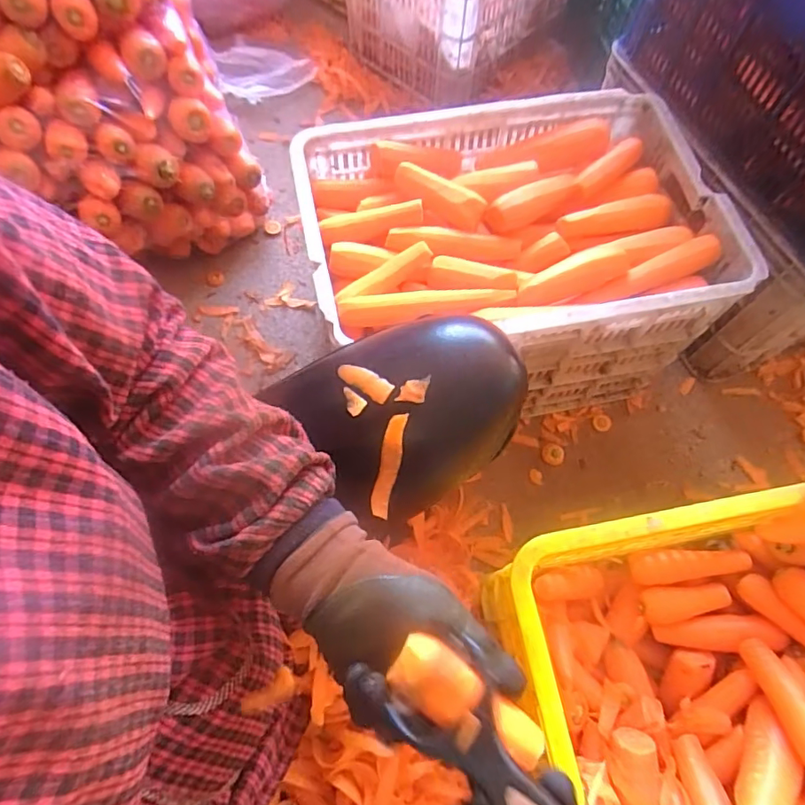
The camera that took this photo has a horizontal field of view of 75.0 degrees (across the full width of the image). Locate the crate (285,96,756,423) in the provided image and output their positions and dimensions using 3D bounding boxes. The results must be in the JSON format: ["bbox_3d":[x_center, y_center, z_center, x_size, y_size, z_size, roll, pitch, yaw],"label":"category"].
[{"bbox_3d":[0.138,-0.197,0.789,0.512,0.300,0.363,-9,67,-7],"label":"crate"}]

